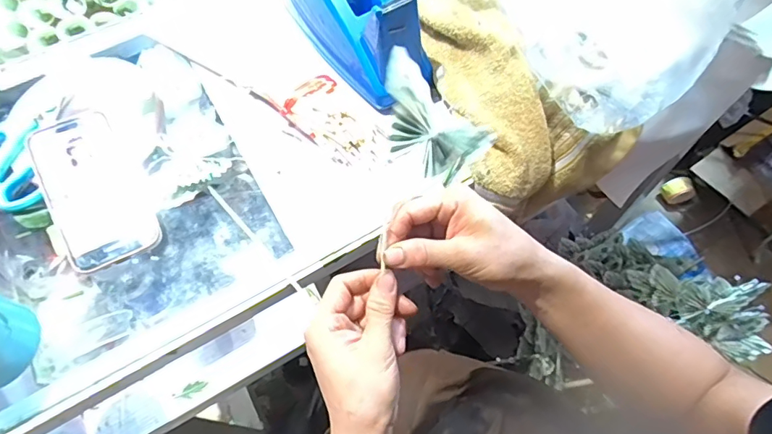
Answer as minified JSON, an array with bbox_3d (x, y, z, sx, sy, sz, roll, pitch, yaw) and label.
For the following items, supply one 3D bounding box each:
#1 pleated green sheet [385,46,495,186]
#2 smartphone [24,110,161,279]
[{"bbox_3d":[0.034,-0.065,0.342,0.100,0.009,0.061,34,71,-24],"label":"pleated green sheet"},{"bbox_3d":[-0.260,-0.025,0.423,0.070,0.005,0.144,-25,78,-23],"label":"smartphone"}]

